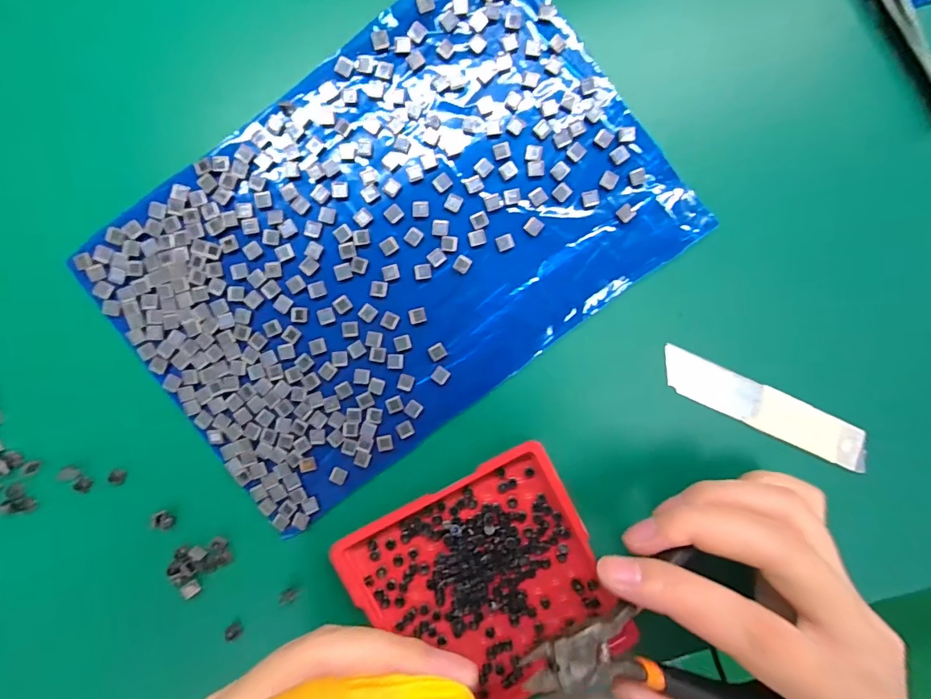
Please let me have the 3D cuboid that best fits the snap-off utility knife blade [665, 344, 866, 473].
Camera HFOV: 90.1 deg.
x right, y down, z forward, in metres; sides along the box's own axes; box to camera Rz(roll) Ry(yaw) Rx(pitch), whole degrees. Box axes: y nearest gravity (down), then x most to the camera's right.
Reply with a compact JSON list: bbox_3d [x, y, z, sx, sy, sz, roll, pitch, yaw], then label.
[{"bbox_3d":[0.132,0.026,0.205,0.096,0.006,0.018,24,91,-2],"label":"snap-off utility knife blade"}]

